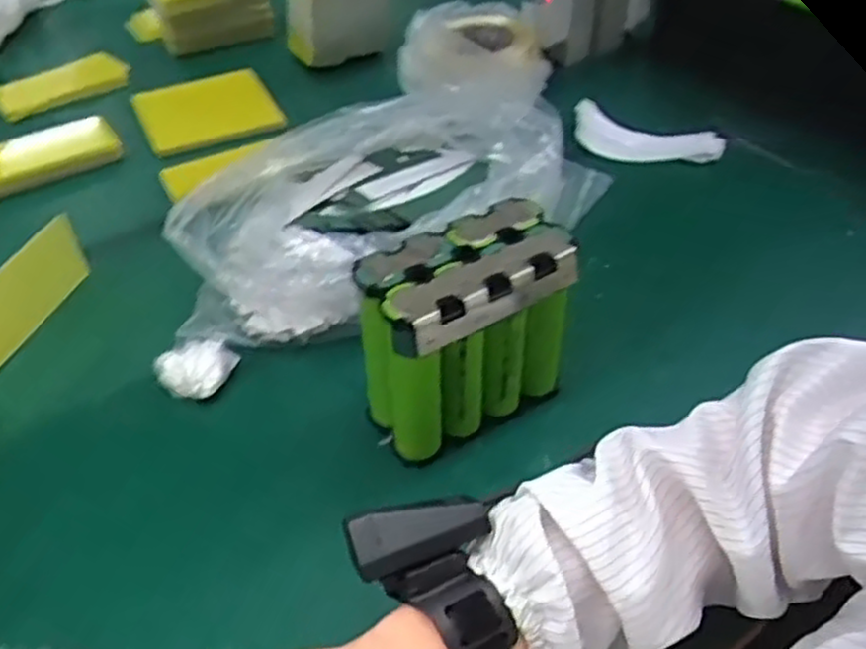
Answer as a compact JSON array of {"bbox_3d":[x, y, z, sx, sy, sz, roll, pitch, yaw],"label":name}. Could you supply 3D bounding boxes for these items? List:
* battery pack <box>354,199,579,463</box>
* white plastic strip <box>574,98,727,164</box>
[{"bbox_3d":[0.030,0.005,0.539,0.156,0.145,0.070,-26,49,-24],"label":"battery pack"},{"bbox_3d":[0.242,-0.210,0.874,0.167,0.031,0.073,15,46,15],"label":"white plastic strip"}]

